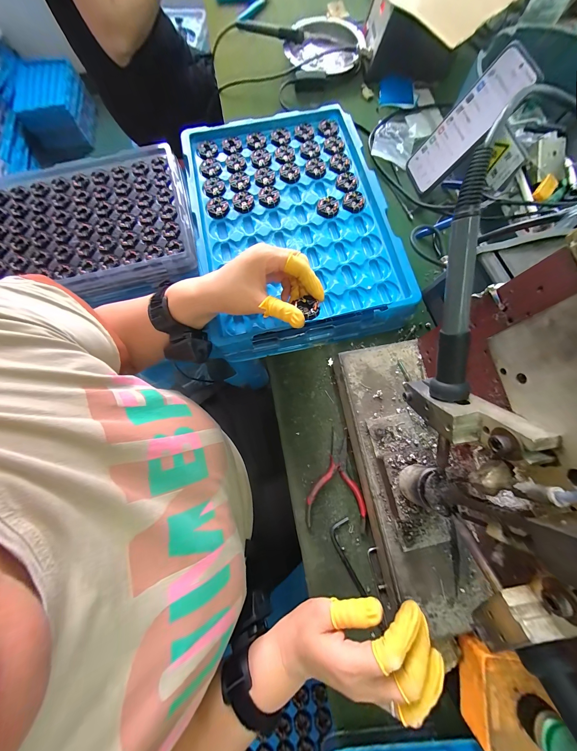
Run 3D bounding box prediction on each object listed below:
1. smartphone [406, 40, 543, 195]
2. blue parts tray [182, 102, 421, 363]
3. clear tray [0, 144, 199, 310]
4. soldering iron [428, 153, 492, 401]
[{"bbox_3d":[0.260,-0.372,0.374,0.012,0.160,0.078,-2,67,-36],"label":"smartphone"},{"bbox_3d":[0.003,-0.226,0.384,0.270,0.069,0.378,-13,77,-1],"label":"blue parts tray"},{"bbox_3d":[-0.381,-0.277,0.473,0.389,0.036,0.300,-13,77,-1],"label":"clear tray"},{"bbox_3d":[0.101,-0.049,0.148,0.017,0.013,0.134,-6,108,0],"label":"soldering iron"}]

